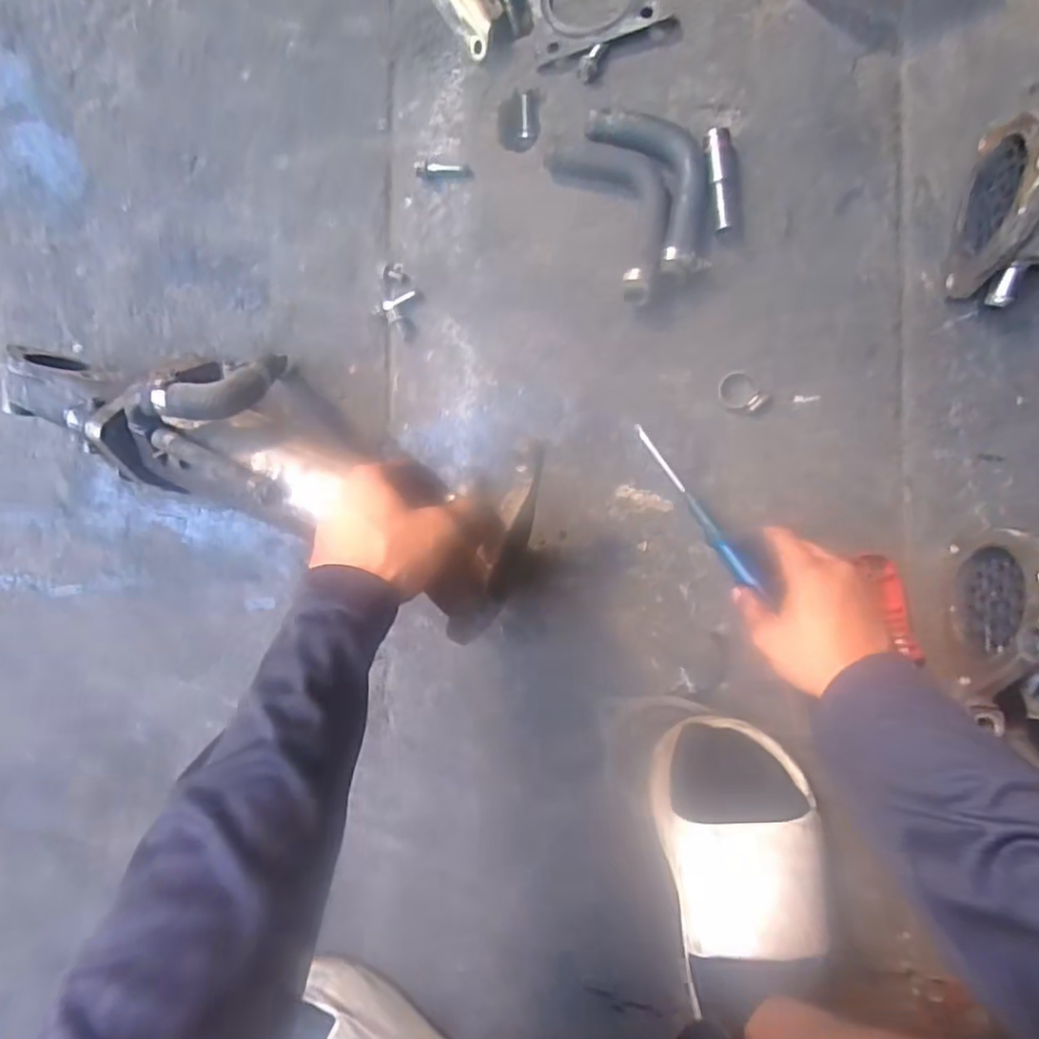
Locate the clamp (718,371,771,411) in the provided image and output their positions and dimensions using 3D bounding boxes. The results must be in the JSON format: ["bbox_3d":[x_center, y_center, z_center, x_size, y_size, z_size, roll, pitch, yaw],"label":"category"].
[{"bbox_3d":[0.183,-0.103,0.505,0.030,0.006,0.040,-43,90,-1],"label":"clamp"}]

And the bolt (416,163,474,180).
[{"bbox_3d":[-0.066,-0.306,0.543,0.049,0.007,0.012,3,89,0],"label":"bolt"}]

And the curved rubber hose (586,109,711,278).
[{"bbox_3d":[0.117,-0.272,0.499,0.063,0.022,0.148,-29,89,-1],"label":"curved rubber hose"}]

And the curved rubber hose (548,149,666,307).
[{"bbox_3d":[0.086,-0.252,0.504,0.065,0.032,0.138,-30,89,-1],"label":"curved rubber hose"}]

